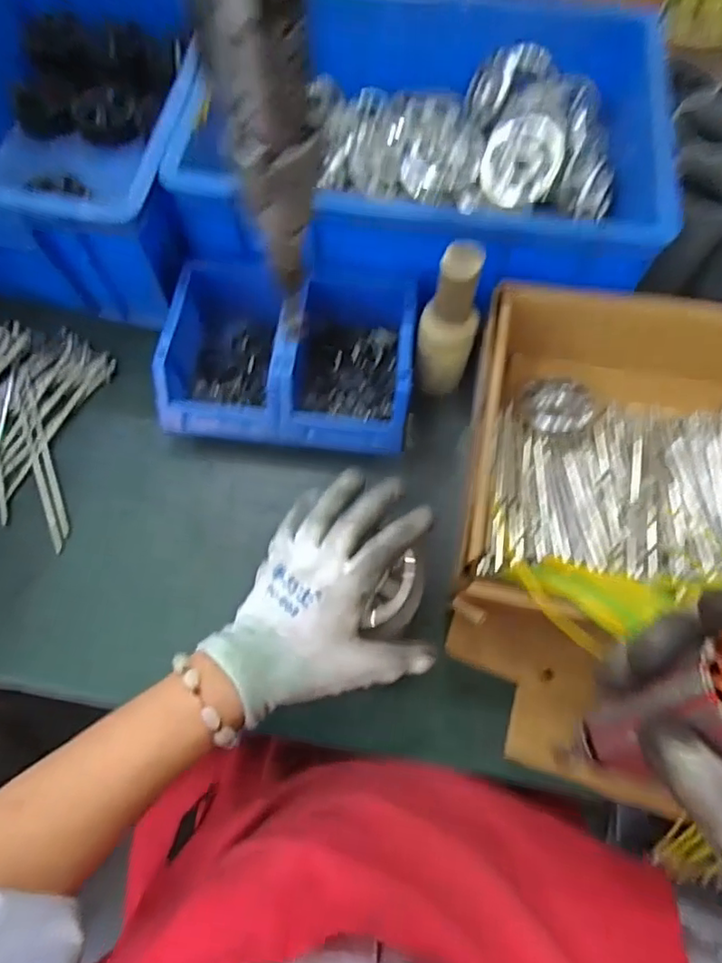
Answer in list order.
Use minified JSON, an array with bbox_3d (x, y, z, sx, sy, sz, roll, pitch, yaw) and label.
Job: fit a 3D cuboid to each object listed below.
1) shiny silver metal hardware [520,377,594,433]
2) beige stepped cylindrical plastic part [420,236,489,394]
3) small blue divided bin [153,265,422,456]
[{"bbox_3d":[0.174,-0.068,0.520,0.060,0.008,0.051,5,66,1],"label":"shiny silver metal hardware"},{"bbox_3d":[0.073,-0.126,0.490,0.046,0.156,0.038,14,67,5],"label":"beige stepped cylindrical plastic part"},{"bbox_3d":[-0.061,-0.116,0.541,0.211,0.083,0.173,5,66,1],"label":"small blue divided bin"}]

